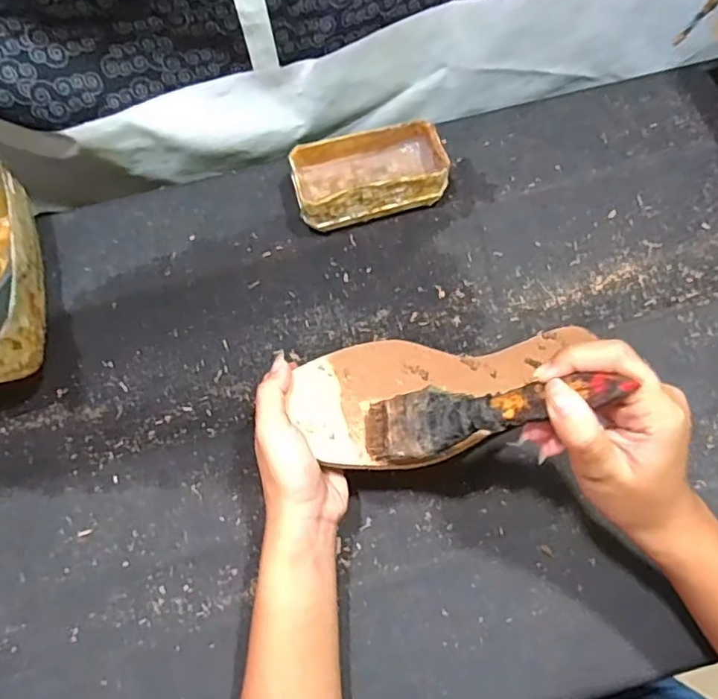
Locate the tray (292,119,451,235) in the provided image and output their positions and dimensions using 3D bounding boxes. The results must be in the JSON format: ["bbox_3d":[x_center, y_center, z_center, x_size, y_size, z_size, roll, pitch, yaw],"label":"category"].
[{"bbox_3d":[0.009,-0.147,0.500,0.126,0.043,0.074,-15,66,-4],"label":"tray"}]

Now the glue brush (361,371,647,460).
[{"bbox_3d":[0.062,0.034,0.316,0.156,0.009,0.037,-19,58,41],"label":"glue brush"}]

